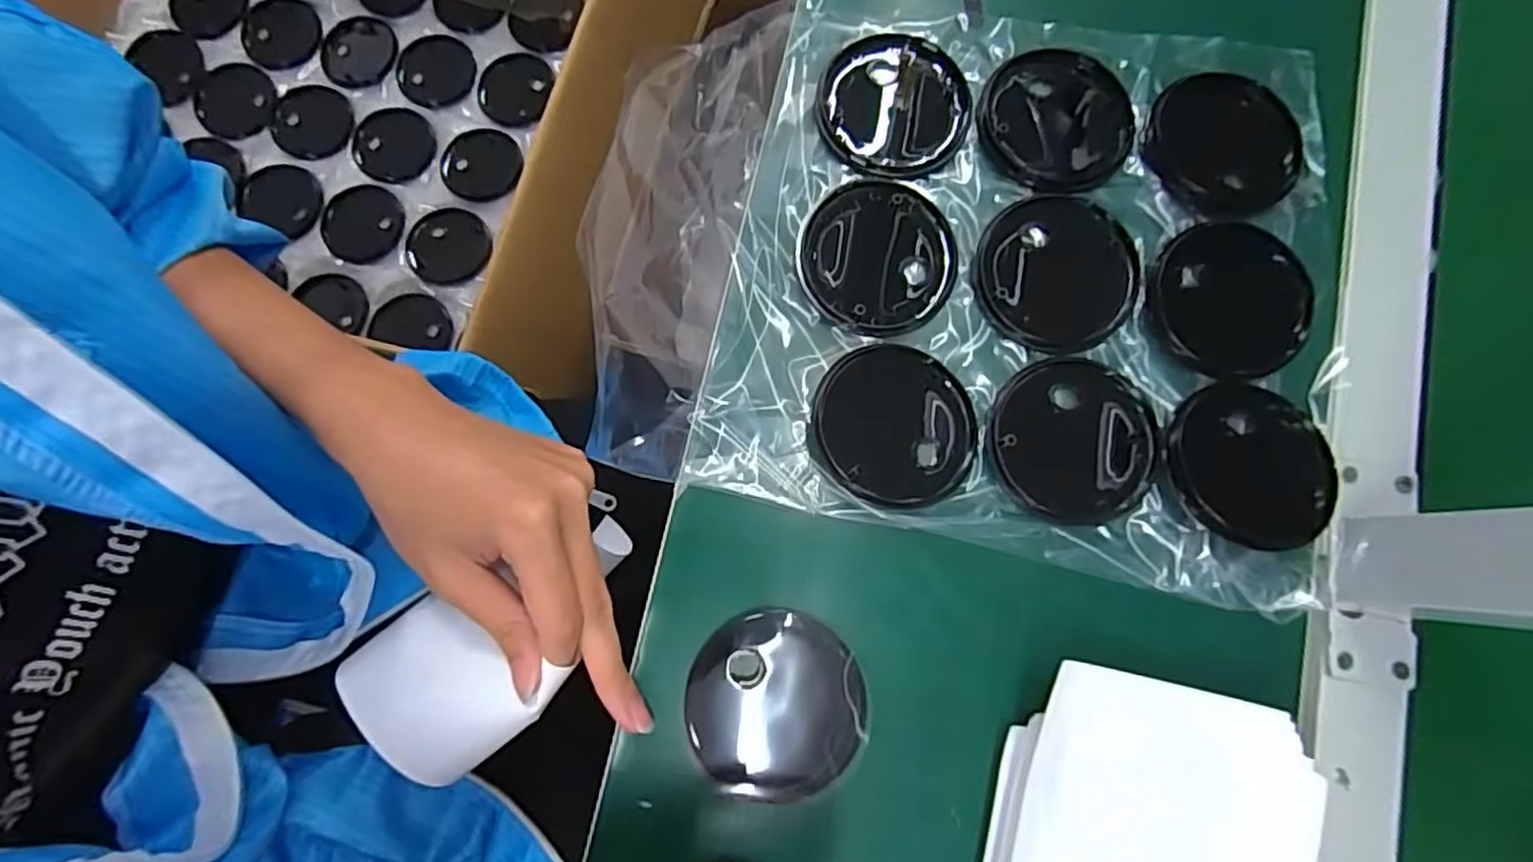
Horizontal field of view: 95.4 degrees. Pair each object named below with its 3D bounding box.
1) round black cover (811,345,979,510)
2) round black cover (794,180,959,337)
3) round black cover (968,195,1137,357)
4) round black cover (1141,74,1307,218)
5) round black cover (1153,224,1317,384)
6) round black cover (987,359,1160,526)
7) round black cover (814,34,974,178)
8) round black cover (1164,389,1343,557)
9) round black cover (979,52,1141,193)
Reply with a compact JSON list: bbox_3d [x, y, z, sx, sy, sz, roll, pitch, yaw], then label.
[{"bbox_3d":[0.060,-0.003,0.321,0.074,0.015,0.073,0,80,0],"label":"round black cover"},{"bbox_3d":[0.054,-0.085,0.339,0.072,0.008,0.077,0,80,0],"label":"round black cover"},{"bbox_3d":[0.142,-0.075,0.340,0.076,0.013,0.073,0,80,0],"label":"round black cover"},{"bbox_3d":[0.231,-0.146,0.351,0.074,0.008,0.076,0,80,0],"label":"round black cover"},{"bbox_3d":[0.216,-0.062,0.325,0.069,0.005,0.069,0,80,0],"label":"round black cover"},{"bbox_3d":[0.144,0.004,0.327,0.080,0.004,0.072,-43,83,-7],"label":"round black cover"},{"bbox_3d":[0.065,-0.166,0.352,0.075,0.010,0.077,0,80,0],"label":"round black cover"},{"bbox_3d":[0.222,0.016,0.318,0.069,0.013,0.074,0,79,1],"label":"round black cover"},{"bbox_3d":[0.147,-0.159,0.352,0.074,0.010,0.077,0,80,0],"label":"round black cover"}]

